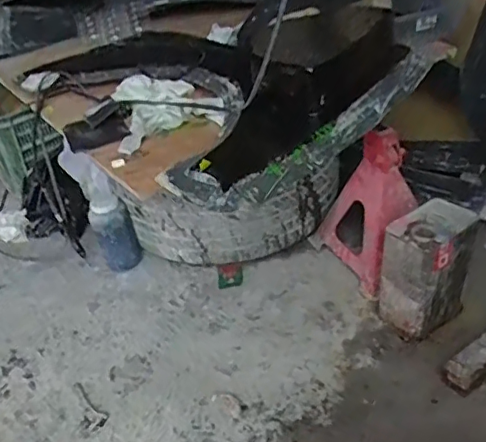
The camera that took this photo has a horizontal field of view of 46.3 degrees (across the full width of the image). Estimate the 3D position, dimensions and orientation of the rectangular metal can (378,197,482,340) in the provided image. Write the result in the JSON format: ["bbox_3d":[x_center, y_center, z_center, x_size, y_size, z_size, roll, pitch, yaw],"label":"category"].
[{"bbox_3d":[0.356,0.103,1.097,0.155,0.250,0.118,-30,40,-26],"label":"rectangular metal can"}]

